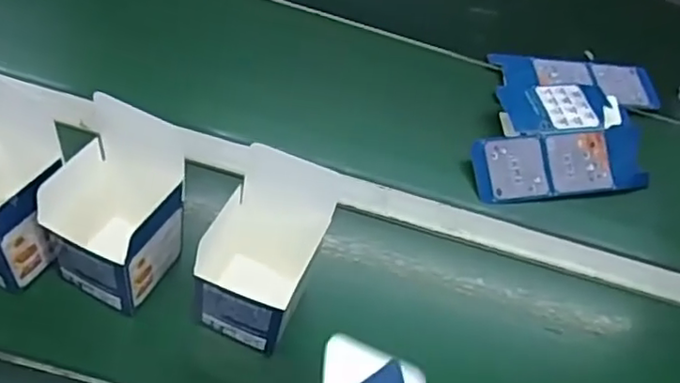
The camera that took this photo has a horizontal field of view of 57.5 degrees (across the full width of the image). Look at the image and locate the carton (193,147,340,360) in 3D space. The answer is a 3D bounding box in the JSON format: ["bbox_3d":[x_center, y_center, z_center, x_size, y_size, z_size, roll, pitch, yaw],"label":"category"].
[{"bbox_3d":[-0.065,0.045,0.580,0.077,0.145,0.161,19,53,9],"label":"carton"}]

